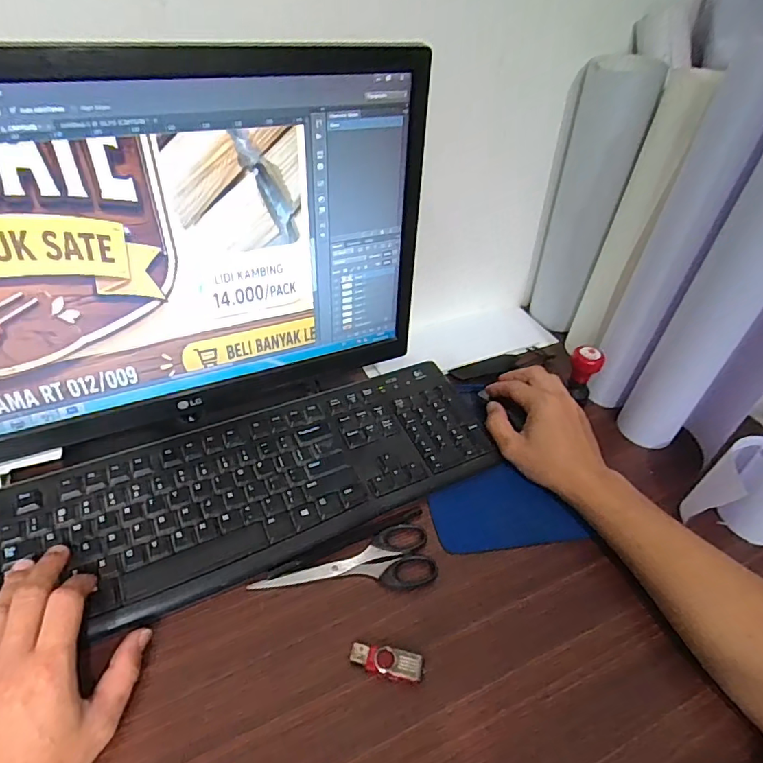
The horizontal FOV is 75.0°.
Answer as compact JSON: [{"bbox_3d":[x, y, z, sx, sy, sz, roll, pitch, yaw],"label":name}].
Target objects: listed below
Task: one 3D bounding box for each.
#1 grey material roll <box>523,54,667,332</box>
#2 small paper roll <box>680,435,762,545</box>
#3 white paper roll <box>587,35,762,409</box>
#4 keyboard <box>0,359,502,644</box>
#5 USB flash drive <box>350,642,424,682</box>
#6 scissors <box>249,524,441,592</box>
[{"bbox_3d":[0.234,-0.209,0.609,0.074,0.315,0.068,3,42,-3],"label":"grey material roll"},{"bbox_3d":[0.340,0.103,0.456,0.078,0.094,0.072,3,42,-3],"label":"small paper roll"},{"bbox_3d":[0.275,-0.115,0.478,0.062,0.345,0.054,25,45,20],"label":"white paper roll"},{"bbox_3d":[-0.098,0.088,0.462,0.425,0.023,0.153,-15,48,-21],"label":"keyboard"},{"bbox_3d":[0.004,0.206,0.363,0.054,0.010,0.018,9,42,4],"label":"USB flash drive"},{"bbox_3d":[-0.026,0.159,0.413,0.148,0.005,0.052,-11,44,-18],"label":"scissors"}]

